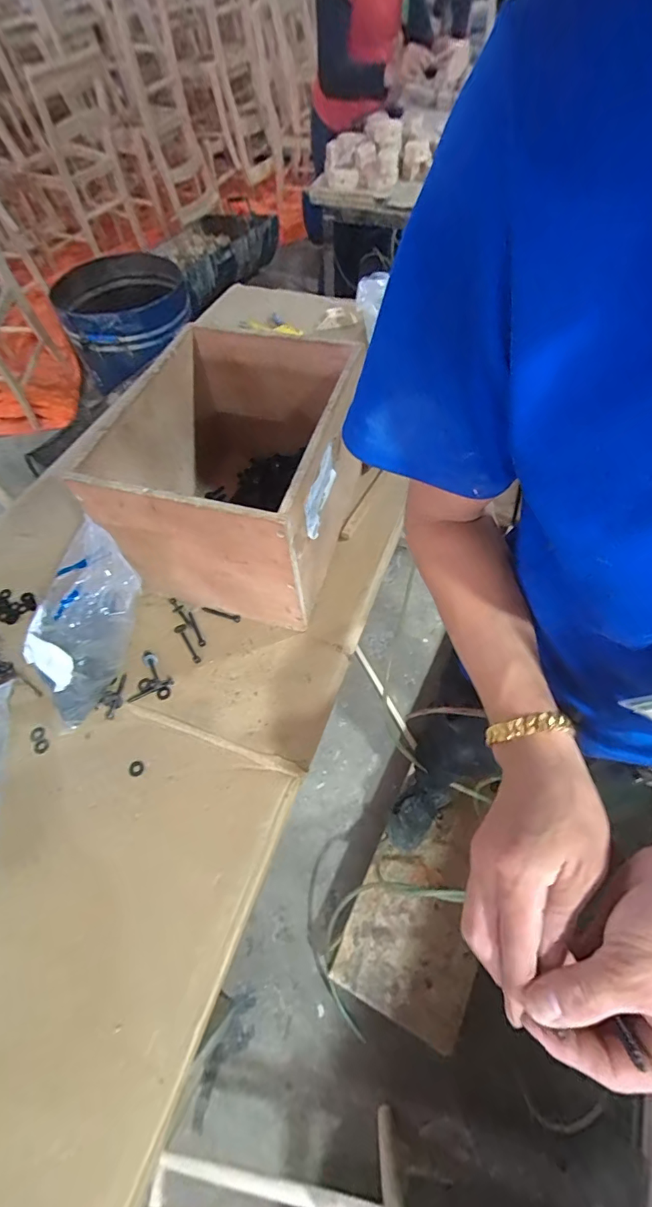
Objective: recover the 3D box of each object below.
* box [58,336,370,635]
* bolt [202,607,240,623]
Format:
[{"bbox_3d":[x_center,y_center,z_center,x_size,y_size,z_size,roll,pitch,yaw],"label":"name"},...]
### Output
[{"bbox_3d":[-0.116,-0.183,0.637,0.265,0.227,0.324,13,61,10],"label":"box"},{"bbox_3d":[-0.157,0.016,0.667,0.064,0.008,0.009,15,61,11],"label":"bolt"}]

